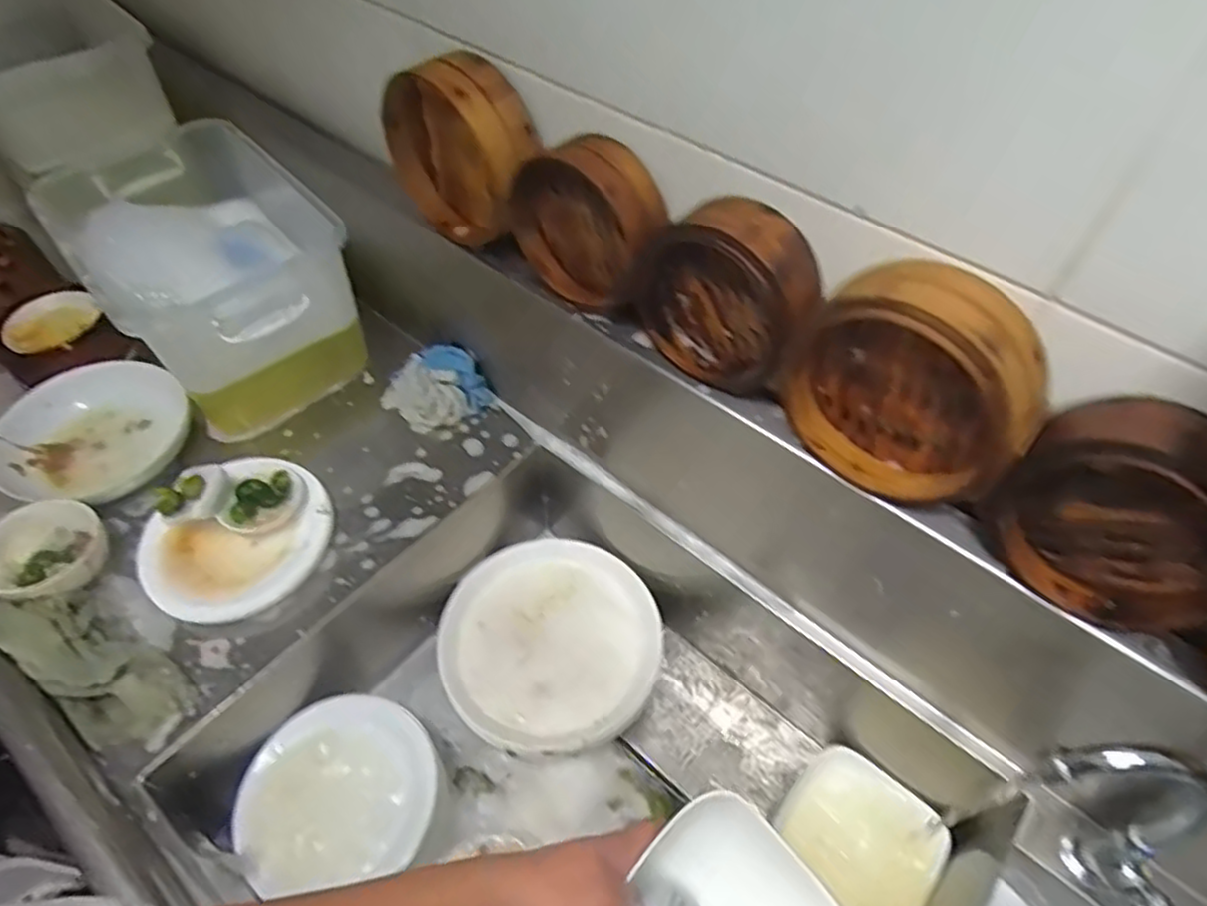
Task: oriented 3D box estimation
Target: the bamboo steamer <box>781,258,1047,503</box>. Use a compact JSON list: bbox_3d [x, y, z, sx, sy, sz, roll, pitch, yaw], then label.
[{"bbox_3d":[0.216,-0.046,0.502,0.161,0.154,0.069,36,59,24],"label":"bamboo steamer"}]

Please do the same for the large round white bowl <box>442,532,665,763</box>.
[{"bbox_3d":[-0.062,0.221,0.834,0.238,0.055,0.248,1,52,-1],"label":"large round white bowl"}]

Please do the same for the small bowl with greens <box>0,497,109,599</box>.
[{"bbox_3d":[-0.564,0.102,0.715,0.102,0.040,0.105,1,52,-1],"label":"small bowl with greens"}]

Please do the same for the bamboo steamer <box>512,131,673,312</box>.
[{"bbox_3d":[-0.015,-0.199,0.629,0.159,0.145,0.050,33,58,22],"label":"bamboo steamer"}]

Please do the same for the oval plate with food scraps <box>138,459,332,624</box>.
[{"bbox_3d":[-0.389,0.086,0.750,0.185,0.034,0.191,33,58,22],"label":"oval plate with food scraps"}]

